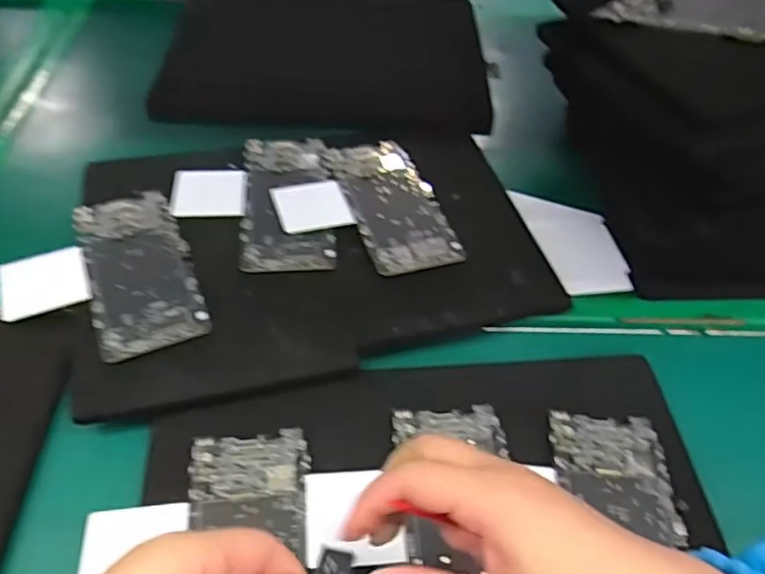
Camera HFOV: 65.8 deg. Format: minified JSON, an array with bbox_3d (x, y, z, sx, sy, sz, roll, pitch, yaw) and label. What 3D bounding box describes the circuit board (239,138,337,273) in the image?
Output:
[{"bbox_3d":[-0.079,-0.074,0.497,0.075,0.007,0.155,-4,54,-6],"label":"circuit board"}]

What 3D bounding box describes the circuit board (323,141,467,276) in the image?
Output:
[{"bbox_3d":[0.009,-0.073,0.501,0.075,0.013,0.154,-14,56,-13],"label":"circuit board"}]

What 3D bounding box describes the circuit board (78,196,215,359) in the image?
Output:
[{"bbox_3d":[-0.184,-0.016,0.445,0.073,0.007,0.154,-19,57,-16],"label":"circuit board"}]

